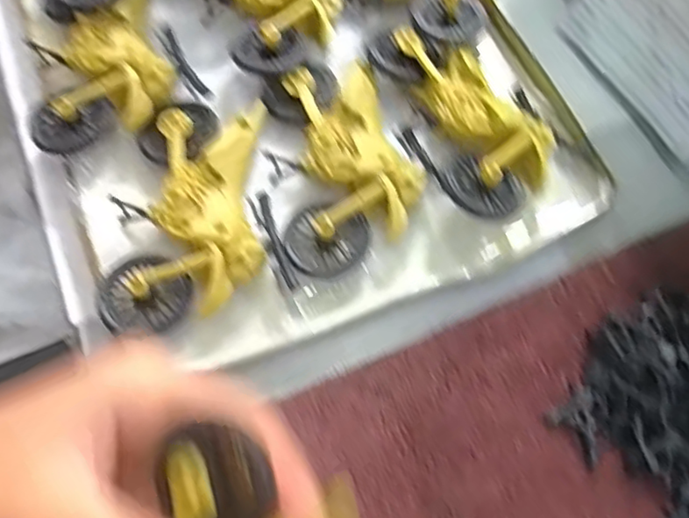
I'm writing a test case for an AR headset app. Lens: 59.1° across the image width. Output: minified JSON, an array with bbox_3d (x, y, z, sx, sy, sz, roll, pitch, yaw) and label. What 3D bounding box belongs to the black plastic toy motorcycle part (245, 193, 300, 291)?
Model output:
[{"bbox_3d":[-0.031,-0.008,0.264,0.009,0.007,0.047,-20,70,-8],"label":"black plastic toy motorcycle part"}]

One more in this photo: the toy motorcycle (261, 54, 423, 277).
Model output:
[{"bbox_3d":[-0.005,-0.047,0.281,0.062,0.024,0.105,-17,70,-7],"label":"toy motorcycle"}]

